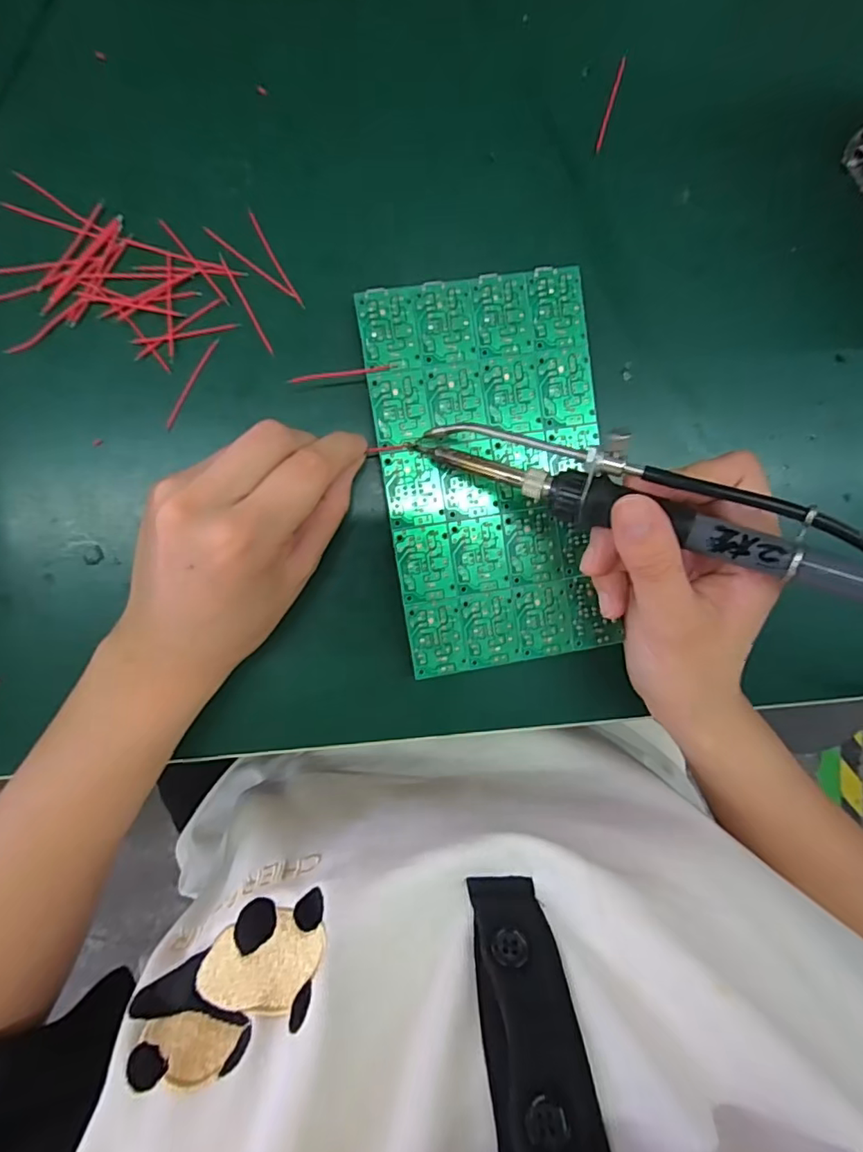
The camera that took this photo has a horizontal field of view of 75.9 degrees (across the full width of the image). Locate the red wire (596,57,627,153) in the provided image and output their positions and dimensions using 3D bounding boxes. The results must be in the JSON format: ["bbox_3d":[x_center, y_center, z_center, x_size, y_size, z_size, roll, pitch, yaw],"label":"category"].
[{"bbox_3d":[0.085,-0.220,0.259,0.004,0.004,0.043,16,92,-6],"label":"red wire"}]

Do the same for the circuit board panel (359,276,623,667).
[{"bbox_3d":[0.029,-0.046,0.255,0.100,0.004,0.172,-9,95,-5],"label":"circuit board panel"}]

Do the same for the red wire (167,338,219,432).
[{"bbox_3d":[-0.109,-0.087,0.250,0.004,0.004,0.045,29,90,-7],"label":"red wire"}]

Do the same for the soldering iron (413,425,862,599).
[{"bbox_3d":[0.094,-0.017,0.204,0.225,0.027,0.037,25,86,16],"label":"soldering iron"}]

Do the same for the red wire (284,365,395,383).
[{"bbox_3d":[-0.039,-0.090,0.244,0.048,0.004,0.004,-10,95,-5],"label":"red wire"}]

